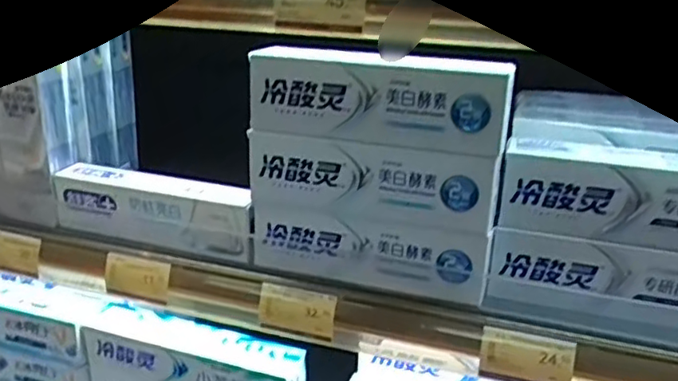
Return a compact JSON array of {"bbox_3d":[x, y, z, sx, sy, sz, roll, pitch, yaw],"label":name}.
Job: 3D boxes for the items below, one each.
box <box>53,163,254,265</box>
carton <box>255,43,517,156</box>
[{"bbox_3d":[-0.166,0.019,0.562,0.203,0.057,0.033,9,22,21],"label":"box"},{"bbox_3d":[0.028,-0.073,0.458,0.189,0.064,0.041,8,21,20],"label":"carton"}]

